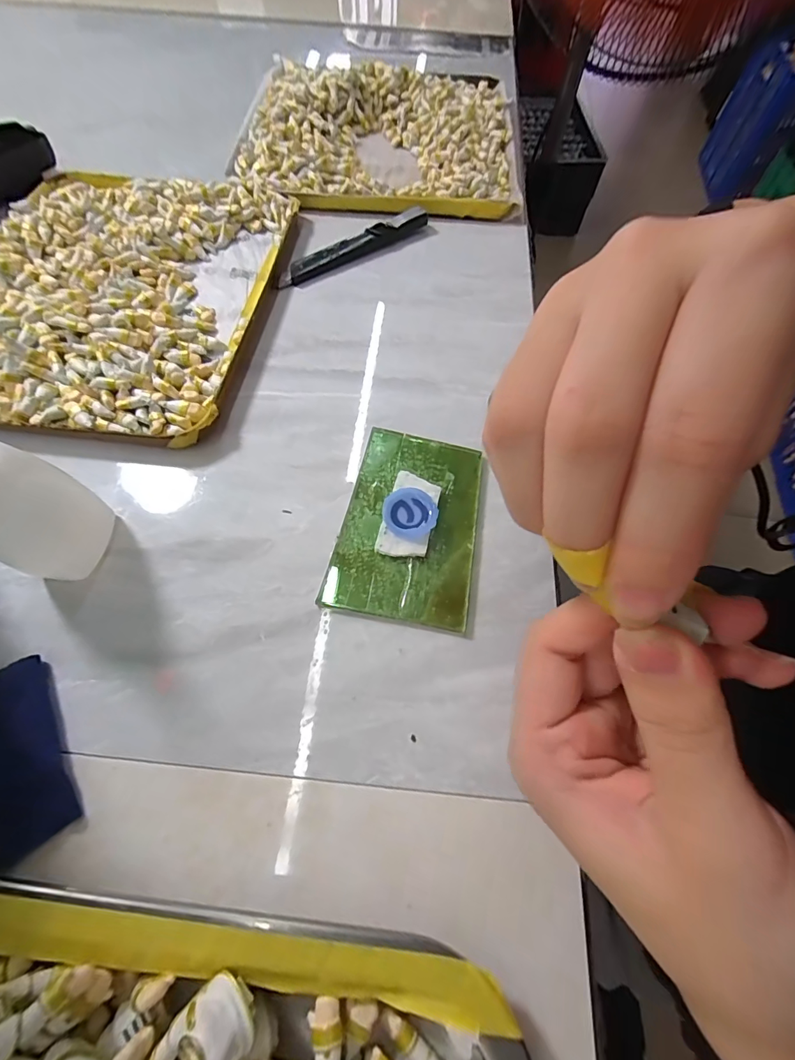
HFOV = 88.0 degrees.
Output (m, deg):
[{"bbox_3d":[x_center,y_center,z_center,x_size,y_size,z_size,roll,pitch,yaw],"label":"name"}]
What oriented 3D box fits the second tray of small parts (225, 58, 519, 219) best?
[{"bbox_3d":[-0.017,-0.360,0.367,0.235,0.034,0.218,4,64,-1],"label":"second tray of small parts"}]

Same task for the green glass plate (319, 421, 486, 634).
[{"bbox_3d":[0.007,-0.006,0.210,0.067,0.011,0.103,11,65,3],"label":"green glass plate"}]

